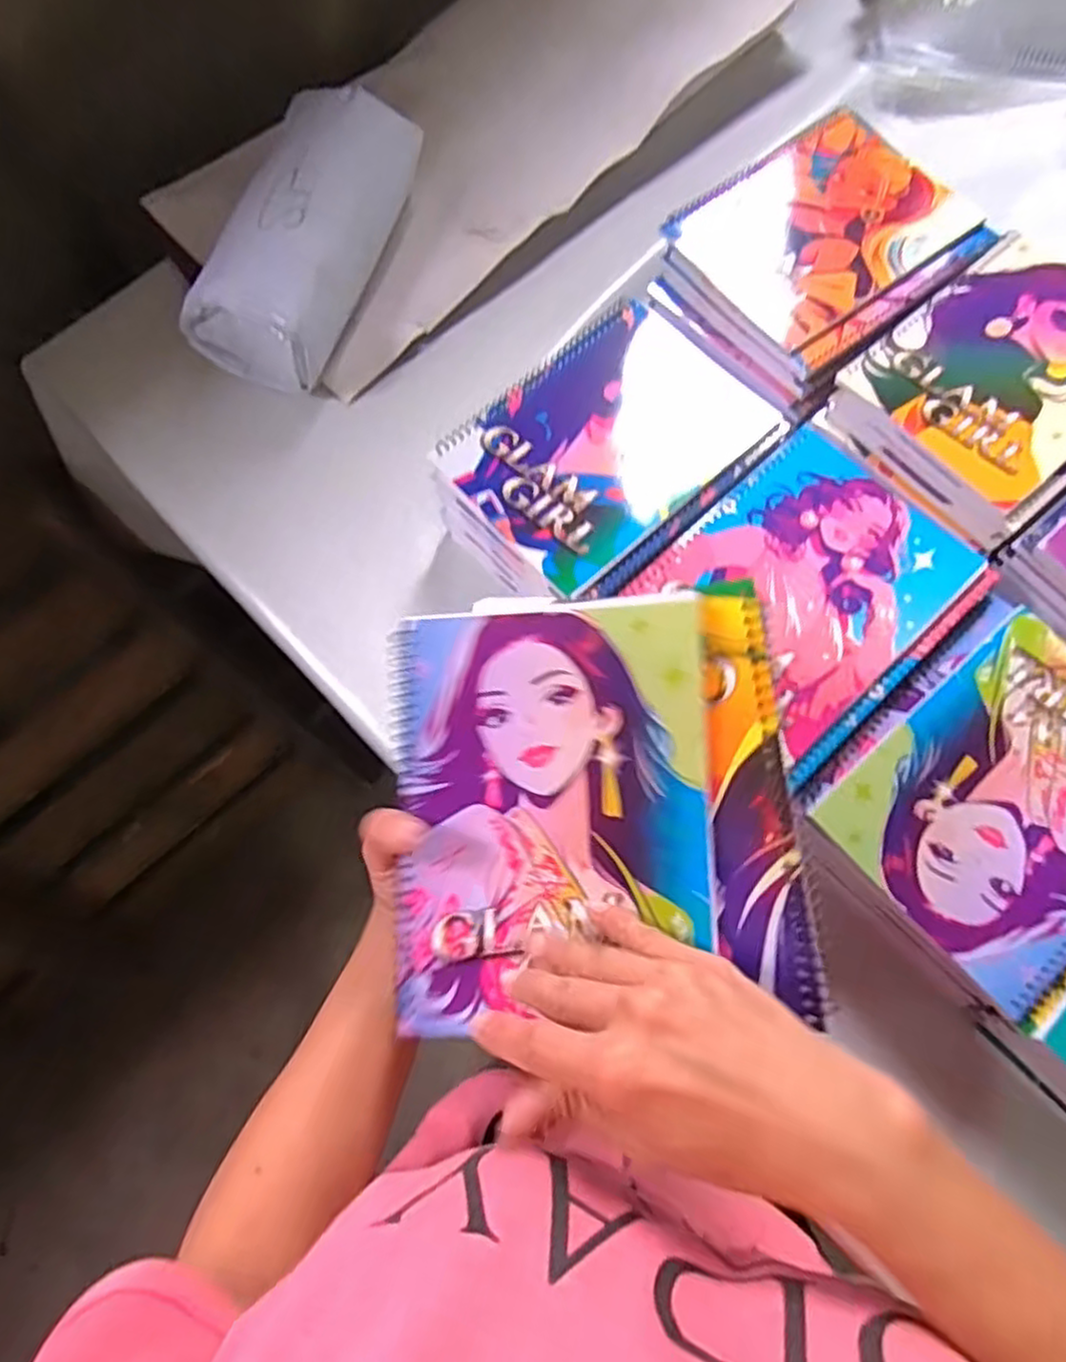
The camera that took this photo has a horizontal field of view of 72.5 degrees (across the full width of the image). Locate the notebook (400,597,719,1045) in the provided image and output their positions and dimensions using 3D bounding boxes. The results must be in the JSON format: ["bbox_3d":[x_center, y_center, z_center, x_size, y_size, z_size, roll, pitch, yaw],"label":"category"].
[{"bbox_3d":[0.008,0.061,0.339,0.148,0.009,0.191,-3,85,16],"label":"notebook"}]

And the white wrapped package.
[{"bbox_3d":[-0.186,-0.374,0.611,0.104,0.084,0.243,19,75,8],"label":"white wrapped package"}]

